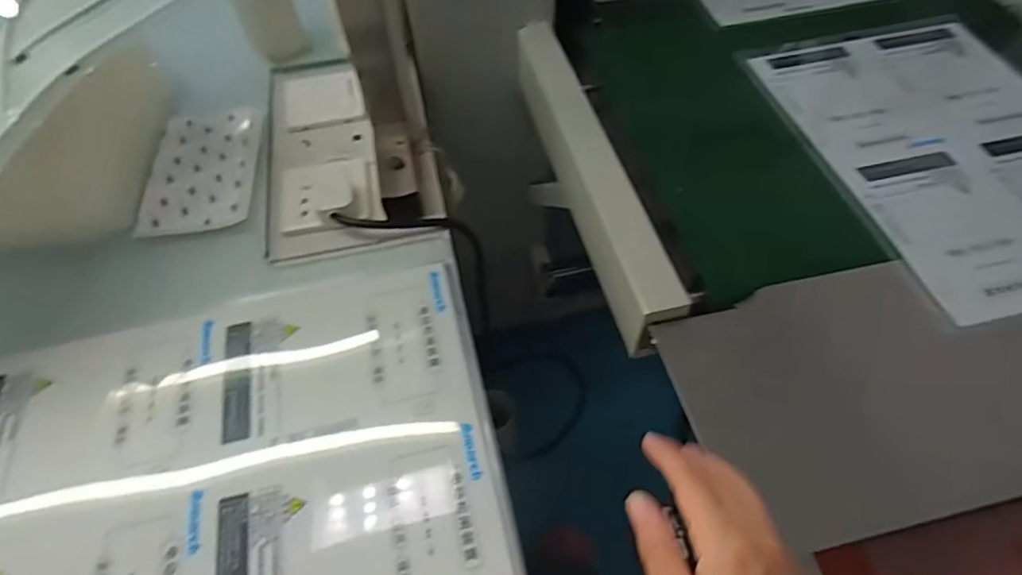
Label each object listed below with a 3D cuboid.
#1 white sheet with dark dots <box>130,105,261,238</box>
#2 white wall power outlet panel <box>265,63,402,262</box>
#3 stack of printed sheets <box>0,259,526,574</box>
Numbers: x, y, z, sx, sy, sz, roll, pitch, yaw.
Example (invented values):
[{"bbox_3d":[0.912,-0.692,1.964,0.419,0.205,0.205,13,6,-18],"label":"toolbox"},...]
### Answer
[{"bbox_3d":[-0.314,-0.124,0.571,0.103,0.006,0.166,-6,56,-4],"label":"white sheet with dark dots"},{"bbox_3d":[-0.199,-0.154,0.595,0.114,0.027,0.302,-11,54,-6],"label":"white wall power outlet panel"},{"bbox_3d":[-0.204,0.148,0.379,0.386,0.046,0.322,-11,54,-6],"label":"stack of printed sheets"}]

